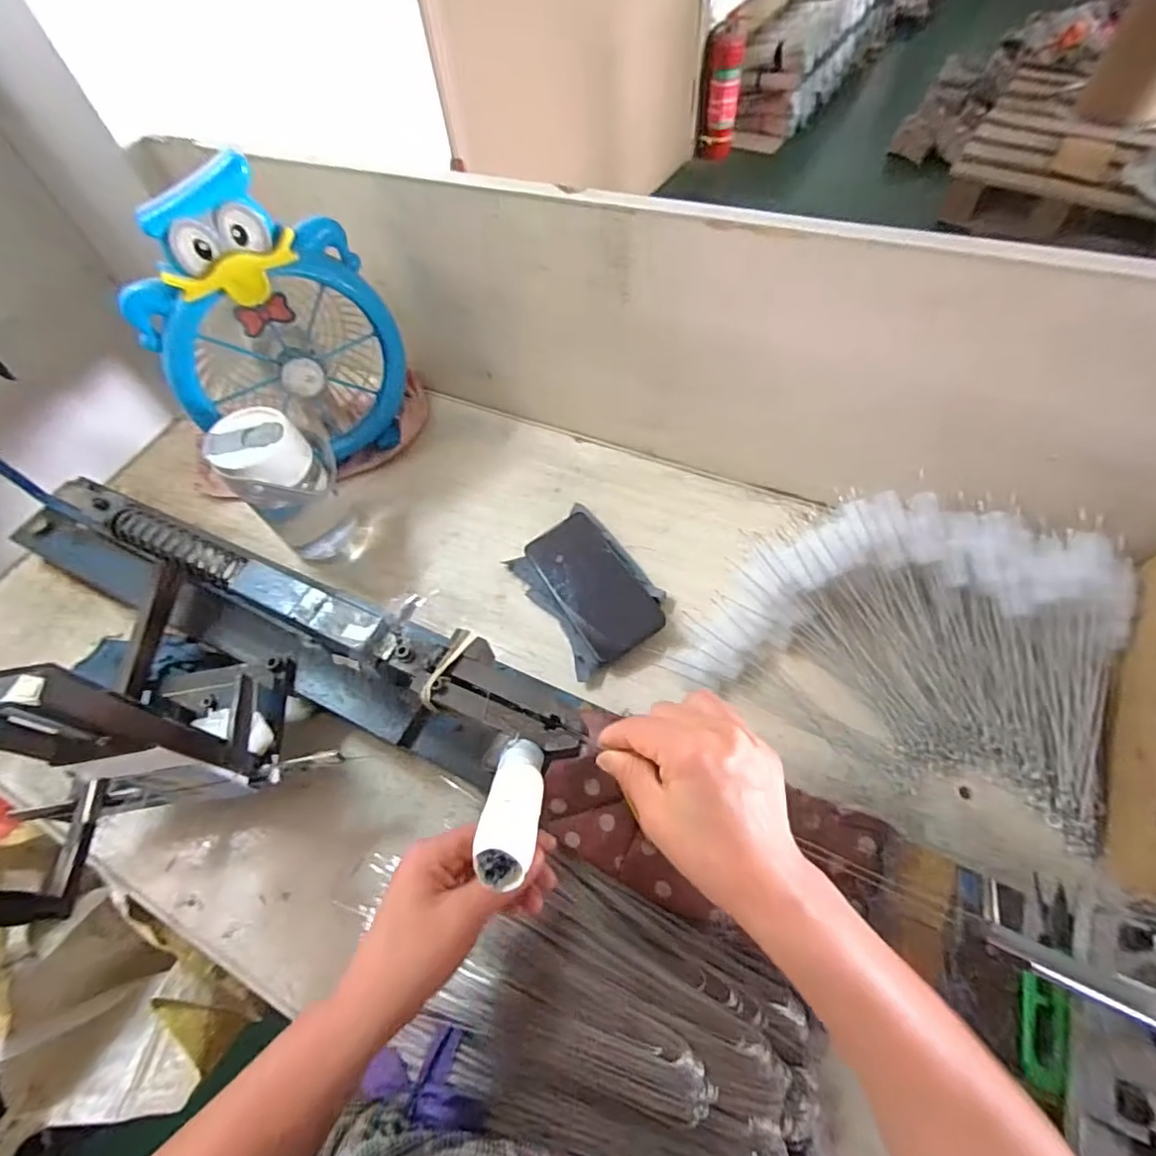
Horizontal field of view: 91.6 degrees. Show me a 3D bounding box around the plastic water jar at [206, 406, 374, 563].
[{"bbox_3d":[-0.284,-0.088,0.569,0.088,0.156,0.077,-19,59,-7],"label":"plastic water jar"}]

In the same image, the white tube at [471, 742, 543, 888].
[{"bbox_3d":[-0.030,0.104,0.275,0.024,0.018,0.092,-1,18,4],"label":"white tube"}]

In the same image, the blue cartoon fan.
[{"bbox_3d":[-0.316,-0.260,0.601,0.219,0.295,0.141,-26,60,-11],"label":"blue cartoon fan"}]

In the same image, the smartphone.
[{"bbox_3d":[0.014,0.004,0.563,0.076,0.014,0.159,-38,60,3],"label":"smartphone"}]

